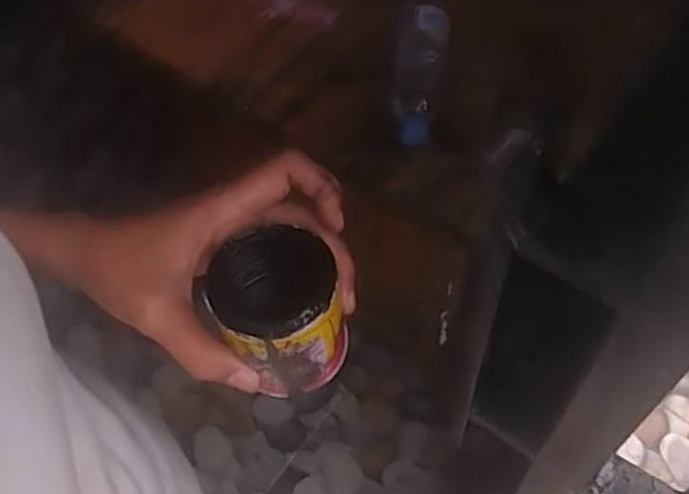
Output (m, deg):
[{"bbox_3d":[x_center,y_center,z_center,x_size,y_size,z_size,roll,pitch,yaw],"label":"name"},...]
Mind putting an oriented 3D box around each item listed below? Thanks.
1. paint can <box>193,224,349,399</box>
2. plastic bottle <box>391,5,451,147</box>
[{"bbox_3d":[-0.031,0.029,0.310,0.054,0.062,0.058,-20,56,-11],"label":"paint can"},{"bbox_3d":[0.094,-0.225,0.866,0.067,0.050,0.228,5,68,7],"label":"plastic bottle"}]

